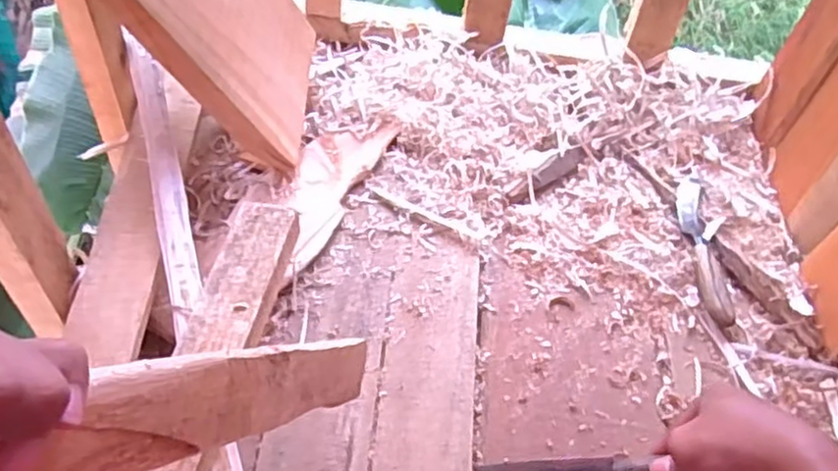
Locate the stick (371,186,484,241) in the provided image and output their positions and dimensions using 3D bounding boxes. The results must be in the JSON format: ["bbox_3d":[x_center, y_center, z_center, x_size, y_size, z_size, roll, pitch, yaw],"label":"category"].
[{"bbox_3d":[0.006,-0.022,0.728,0.127,0.004,0.013,23,53,13],"label":"stick"}]

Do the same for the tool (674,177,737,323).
[{"bbox_3d":[0.294,0.008,0.723,0.033,0.023,0.189,4,51,-2],"label":"tool"}]

